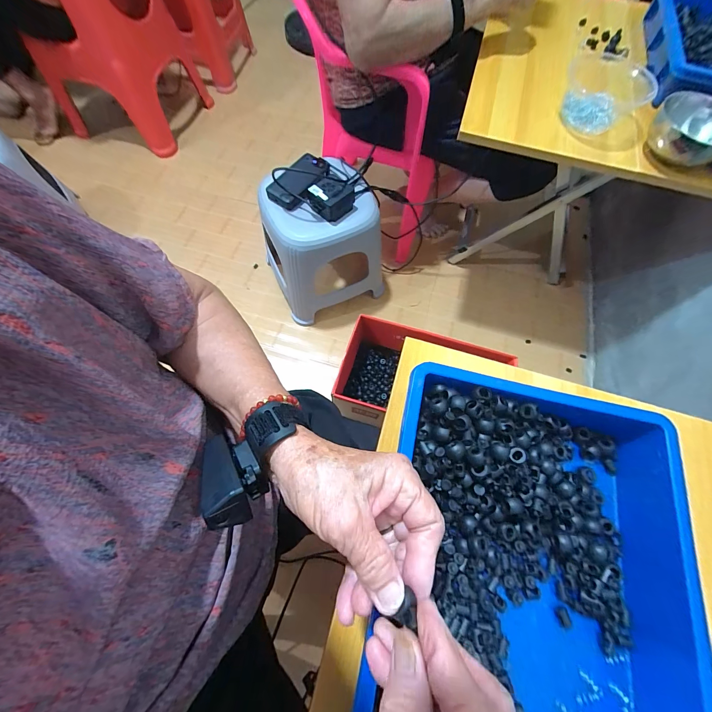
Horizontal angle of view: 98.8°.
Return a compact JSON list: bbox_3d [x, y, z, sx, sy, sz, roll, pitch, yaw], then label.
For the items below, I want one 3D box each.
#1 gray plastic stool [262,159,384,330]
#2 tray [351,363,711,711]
[{"bbox_3d":[-0.093,-0.297,0.827,0.279,0.347,0.245,-21,71,-10],"label":"gray plastic stool"},{"bbox_3d":[0.150,0.210,0.254,0.271,0.060,0.371,13,69,3],"label":"tray"}]

